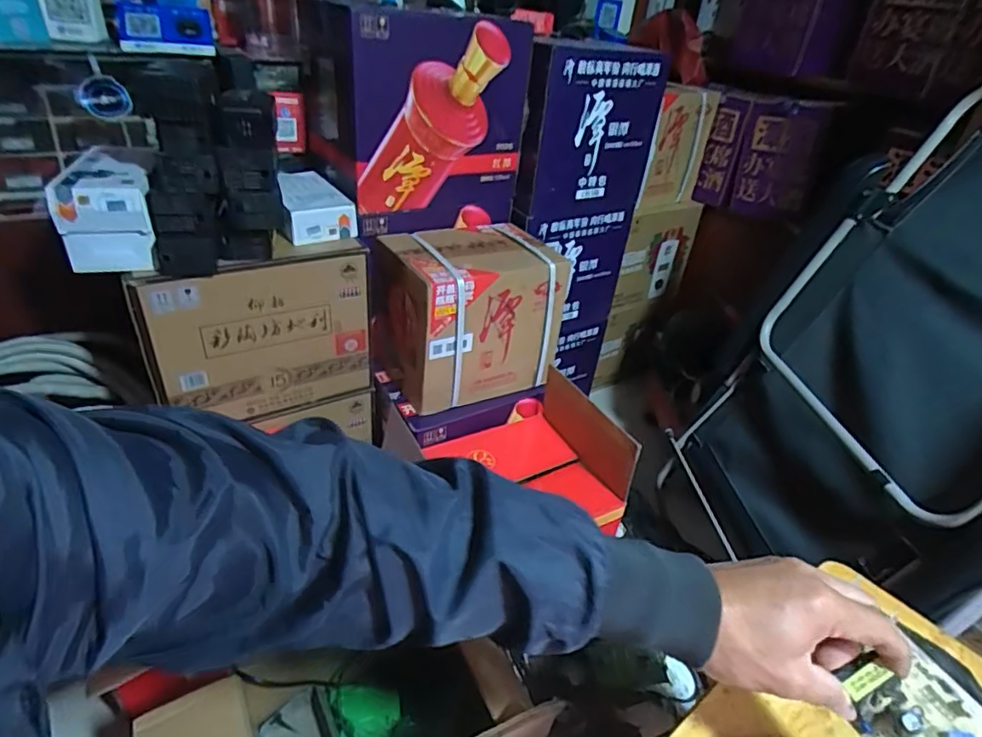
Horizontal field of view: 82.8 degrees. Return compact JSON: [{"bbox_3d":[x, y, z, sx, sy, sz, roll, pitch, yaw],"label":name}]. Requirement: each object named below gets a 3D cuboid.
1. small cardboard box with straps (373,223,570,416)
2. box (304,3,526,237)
[{"bbox_3d":[-0.047,-0.112,1.156,0.349,0.286,0.213,-12,39,-26],"label":"small cardboard box with straps"},{"bbox_3d":[-0.151,-0.493,1.117,0.364,0.367,0.253,-19,42,-33],"label":"box"}]

